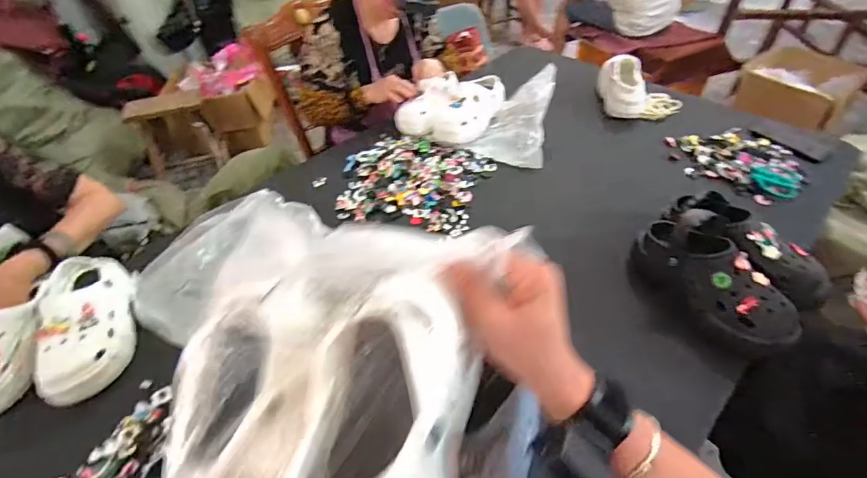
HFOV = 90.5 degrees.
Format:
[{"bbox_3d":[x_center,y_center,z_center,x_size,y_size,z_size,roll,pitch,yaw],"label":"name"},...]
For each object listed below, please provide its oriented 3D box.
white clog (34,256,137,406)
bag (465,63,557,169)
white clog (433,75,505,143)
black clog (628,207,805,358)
[{"bbox_3d":[-0.590,0.140,0.726,0.115,0.092,0.254,-22,49,-17],"label":"white clog"},{"bbox_3d":[0.199,-0.317,1.096,0.187,0.133,0.244,9,48,11],"label":"bag"},{"bbox_3d":[0.103,-0.347,1.136,0.102,0.098,0.221,30,55,27],"label":"white clog"},{"bbox_3d":[0.464,0.059,0.713,0.113,0.121,0.271,-23,50,-18],"label":"black clog"}]

